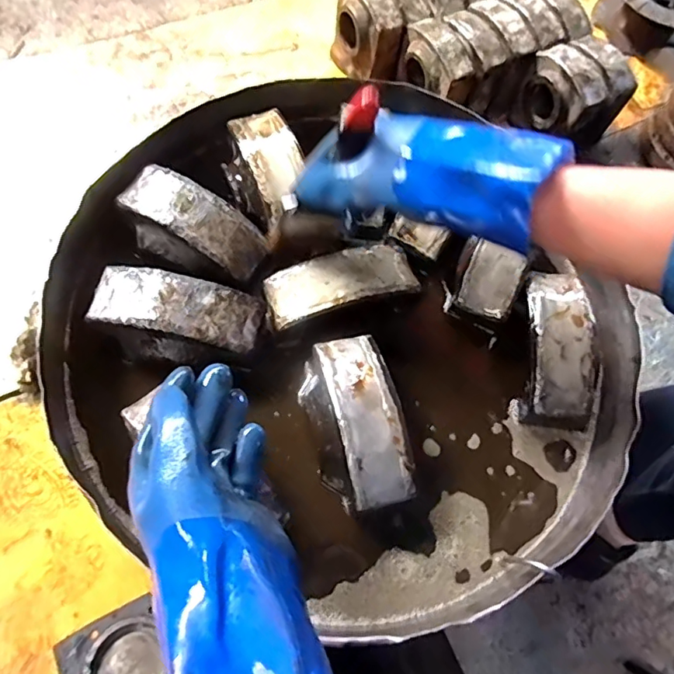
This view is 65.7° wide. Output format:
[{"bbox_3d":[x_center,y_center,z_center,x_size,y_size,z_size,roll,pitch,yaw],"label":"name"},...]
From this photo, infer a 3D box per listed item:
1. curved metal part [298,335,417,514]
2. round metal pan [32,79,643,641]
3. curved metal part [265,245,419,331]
[{"bbox_3d":[0.018,0.081,0.500,0.082,0.057,0.161,-13,72,-13],"label":"curved metal part"},{"bbox_3d":[-0.005,-0.001,0.545,0.524,0.106,0.587,-35,78,-19],"label":"round metal pan"},{"bbox_3d":[0.006,-0.056,0.545,0.156,0.032,0.059,-16,72,-14],"label":"curved metal part"}]

